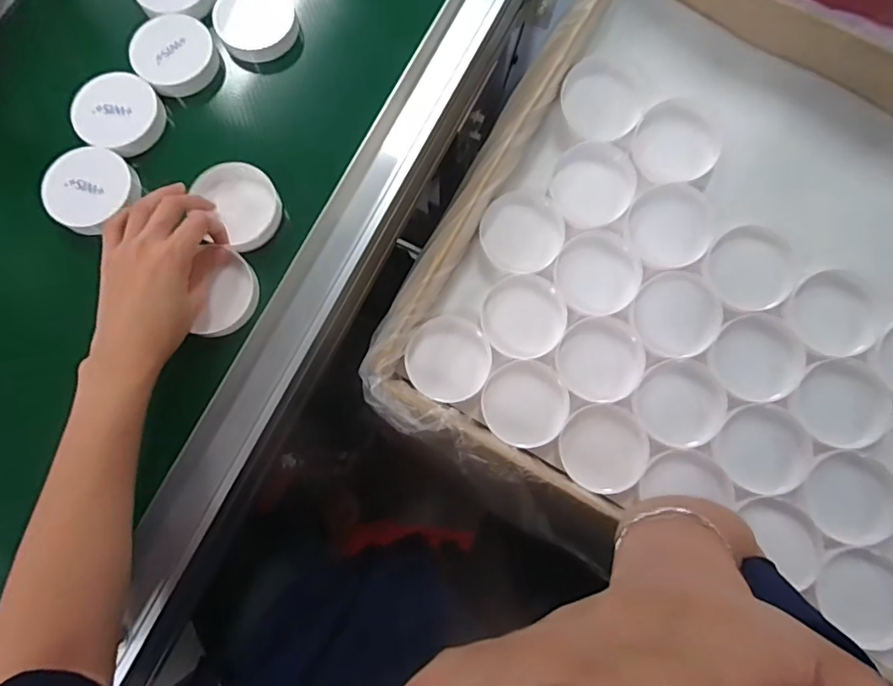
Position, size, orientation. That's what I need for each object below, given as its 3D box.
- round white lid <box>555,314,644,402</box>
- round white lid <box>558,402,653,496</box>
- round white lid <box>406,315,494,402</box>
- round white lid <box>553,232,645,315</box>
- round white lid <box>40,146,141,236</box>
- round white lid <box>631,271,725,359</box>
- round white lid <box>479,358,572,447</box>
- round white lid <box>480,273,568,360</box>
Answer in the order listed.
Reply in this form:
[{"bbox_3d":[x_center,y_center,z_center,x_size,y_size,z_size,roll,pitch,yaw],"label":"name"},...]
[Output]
[{"bbox_3d":[0.140,0.015,0.477,0.075,0.009,0.074,0,77,0],"label":"round white lid"},{"bbox_3d":[0.140,0.094,0.467,0.074,0.009,0.075,0,77,0],"label":"round white lid"},{"bbox_3d":[0.002,0.014,0.479,0.075,0.009,0.077,0,77,0],"label":"round white lid"},{"bbox_3d":[0.141,-0.065,0.487,0.073,0.020,0.074,0,77,0],"label":"round white lid"},{"bbox_3d":[-0.322,-0.140,0.476,0.076,0.023,0.068,-32,79,-8],"label":"round white lid"},{"bbox_3d":[0.208,-0.027,0.474,0.072,0.015,0.076,0,77,0],"label":"round white lid"},{"bbox_3d":[0.071,0.055,0.476,0.074,0.008,0.075,-9,77,-2],"label":"round white lid"},{"bbox_3d":[0.071,-0.025,0.482,0.074,0.011,0.076,-3,77,-1],"label":"round white lid"}]

